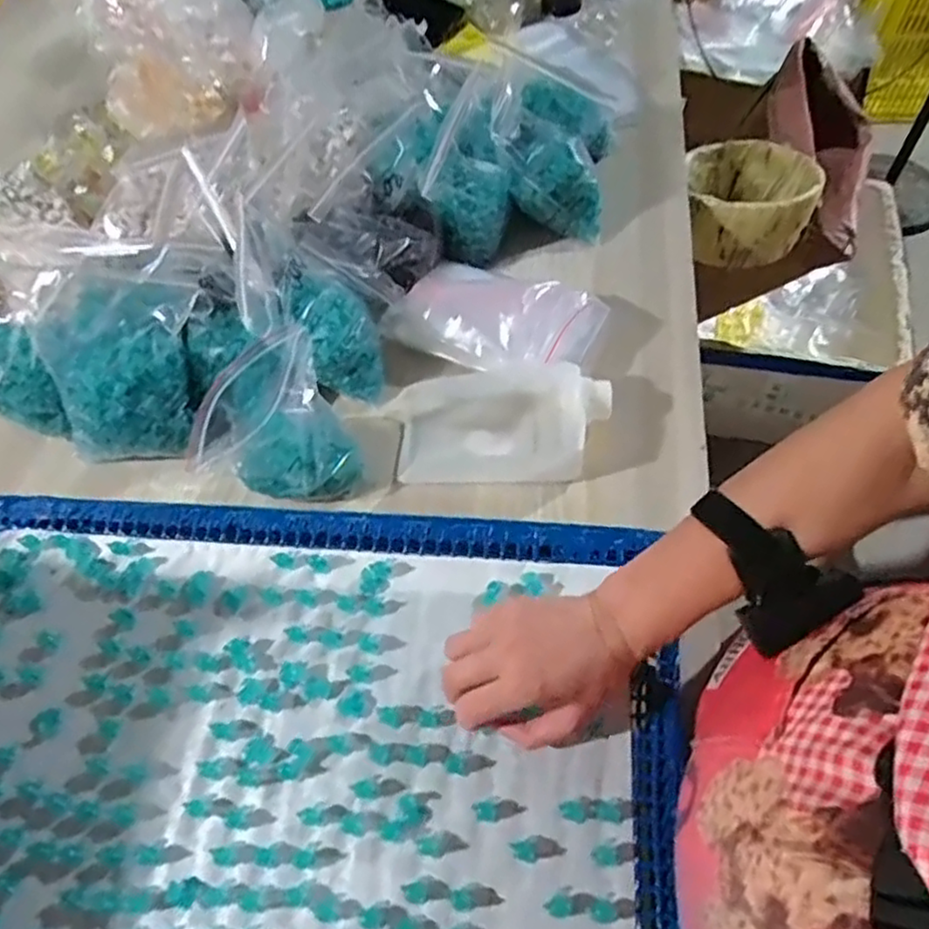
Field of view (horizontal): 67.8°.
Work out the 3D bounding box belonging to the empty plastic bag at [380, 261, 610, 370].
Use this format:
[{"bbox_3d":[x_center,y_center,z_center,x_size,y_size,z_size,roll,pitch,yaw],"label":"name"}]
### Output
[{"bbox_3d":[0.033,-0.150,0.712,0.201,0.050,0.114,18,62,14],"label":"empty plastic bag"}]

